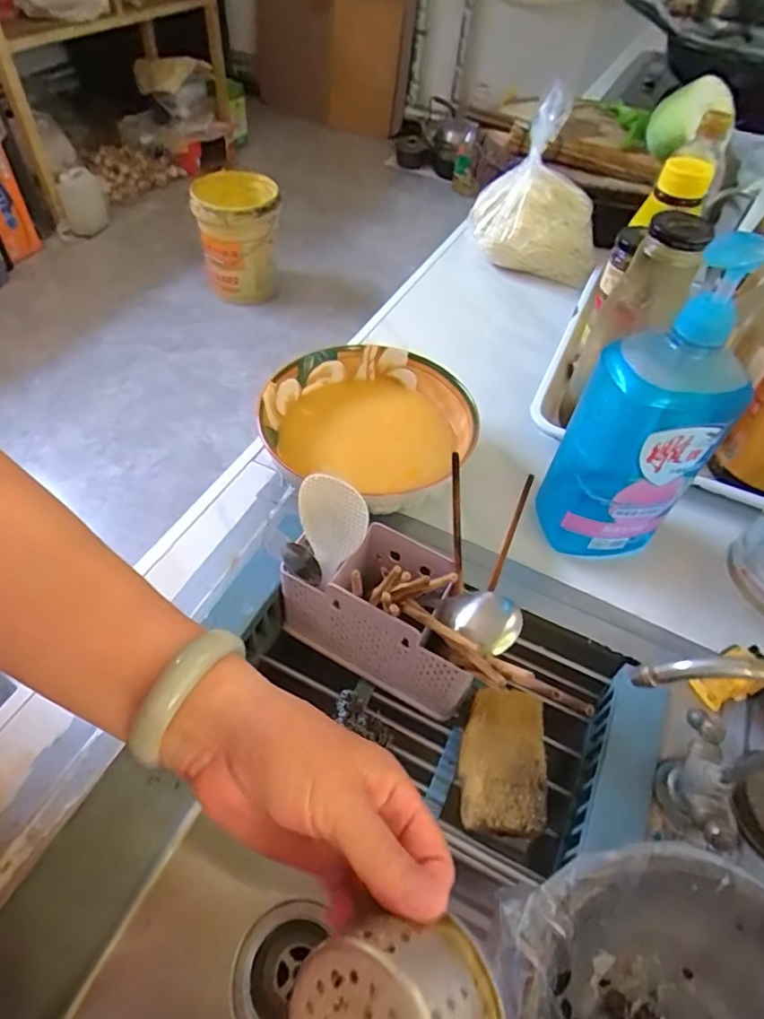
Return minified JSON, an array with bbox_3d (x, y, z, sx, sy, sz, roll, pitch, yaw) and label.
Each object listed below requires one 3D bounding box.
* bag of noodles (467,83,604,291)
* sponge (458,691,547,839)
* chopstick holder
[{"bbox_3d":[0.239,-0.469,0.824,0.189,0.213,0.129,12,51,4],"label":"bag of noodles"},{"bbox_3d":[0.099,0.205,0.465,0.065,0.021,0.107,7,51,0],"label":"sponge"},{"bbox_3d":[0.005,0.088,0.501,0.174,0.129,0.077,25,53,14],"label":"chopstick holder"}]

